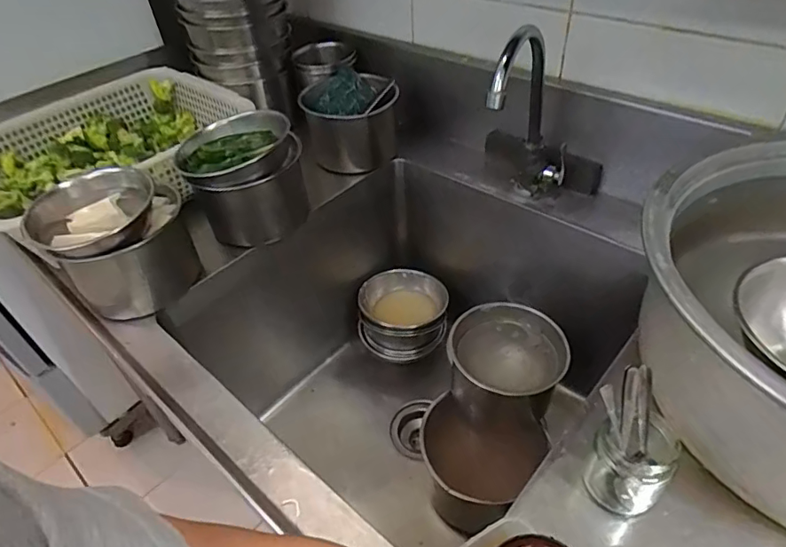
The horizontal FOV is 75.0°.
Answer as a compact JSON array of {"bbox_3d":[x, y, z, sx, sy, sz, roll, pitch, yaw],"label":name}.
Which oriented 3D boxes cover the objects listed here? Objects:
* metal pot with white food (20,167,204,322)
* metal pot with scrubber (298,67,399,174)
[{"bbox_3d":[-0.346,-0.033,0.659,0.132,0.147,0.132,-10,43,-4],"label":"metal pot with white food"},{"bbox_3d":[-0.076,-0.273,0.920,0.155,0.120,0.157,-3,43,3],"label":"metal pot with scrubber"}]

